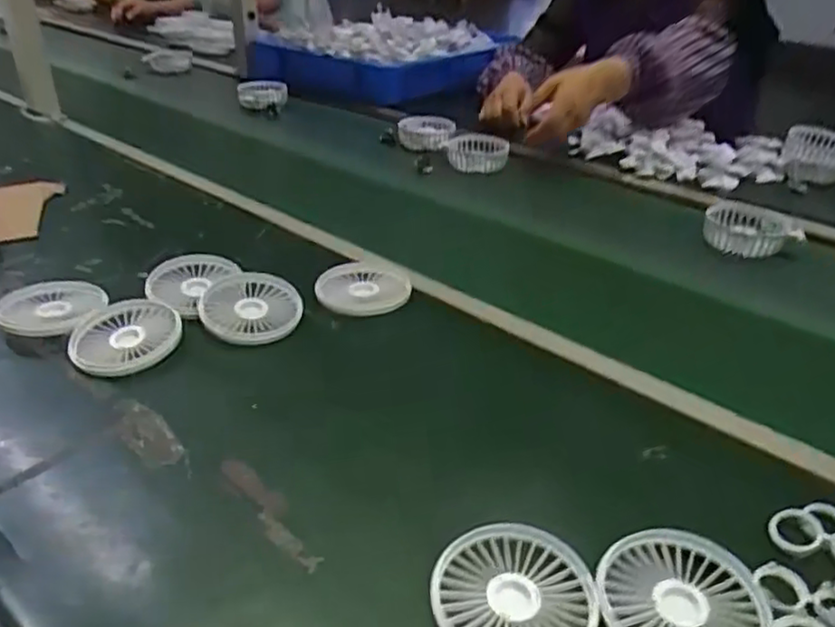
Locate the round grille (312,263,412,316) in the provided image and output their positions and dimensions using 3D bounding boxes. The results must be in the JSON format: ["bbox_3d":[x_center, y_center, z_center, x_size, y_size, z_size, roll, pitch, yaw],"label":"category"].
[{"bbox_3d":[-0.051,-0.025,0.644,0.097,0.012,0.089,3,31,-2],"label":"round grille"}]

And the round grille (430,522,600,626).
[{"bbox_3d":[0.054,0.151,0.361,0.088,0.007,0.085,0,33,0],"label":"round grille"}]

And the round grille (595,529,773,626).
[{"bbox_3d":[0.144,0.155,0.362,0.088,0.007,0.086,0,33,0],"label":"round grille"}]

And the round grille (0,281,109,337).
[{"bbox_3d":[-0.324,-0.008,0.597,0.083,0.022,0.083,0,33,0],"label":"round grille"}]

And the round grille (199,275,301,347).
[{"bbox_3d":[-0.151,-0.006,0.610,0.091,0.015,0.091,2,40,-2],"label":"round grille"}]

